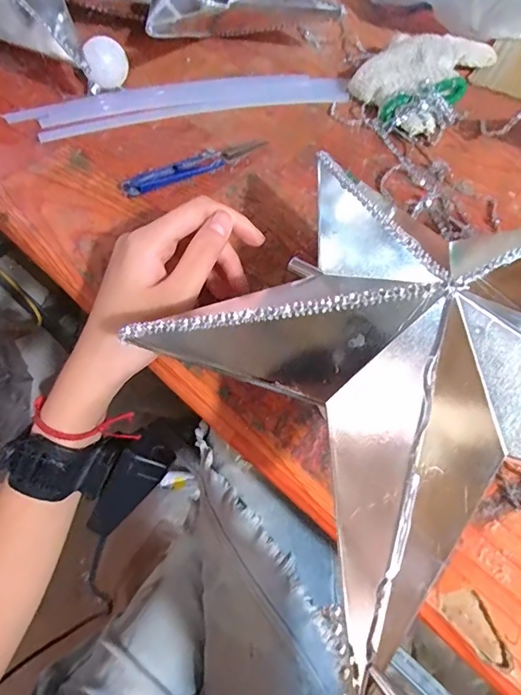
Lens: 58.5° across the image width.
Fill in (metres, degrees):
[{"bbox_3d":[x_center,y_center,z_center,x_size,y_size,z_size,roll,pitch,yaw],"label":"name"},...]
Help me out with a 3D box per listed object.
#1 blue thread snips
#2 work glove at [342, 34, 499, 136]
[{"bbox_3d":[-0.051,-0.144,0.368,0.119,0.008,0.019,-25,64,-13],"label":"blue thread snips"},{"bbox_3d":[0.139,-0.239,0.406,0.082,0.026,0.134,31,66,17],"label":"work glove"}]

